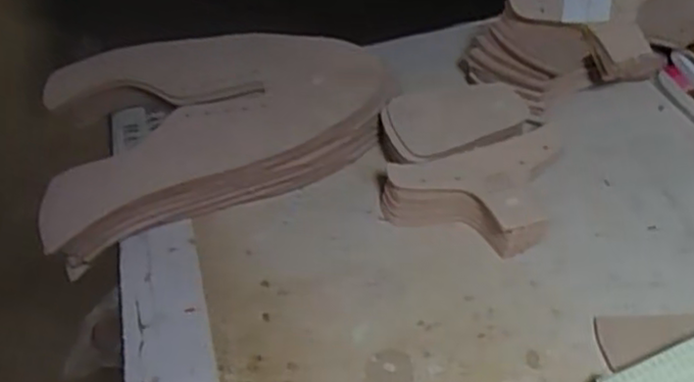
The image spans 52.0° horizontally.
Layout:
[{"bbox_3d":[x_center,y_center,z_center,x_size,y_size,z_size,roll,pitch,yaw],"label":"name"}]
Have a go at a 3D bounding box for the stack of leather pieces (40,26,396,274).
[{"bbox_3d":[-0.114,-0.067,0.600,0.289,0.048,0.198,-17,47,-13],"label":"stack of leather pieces"}]

